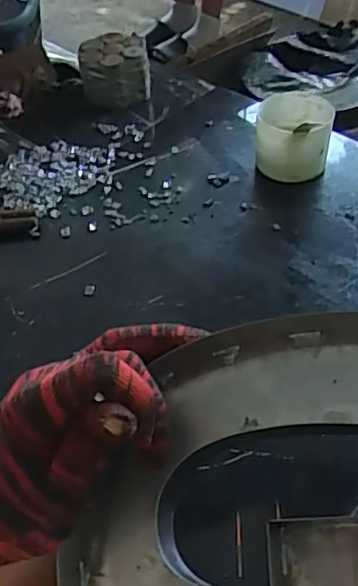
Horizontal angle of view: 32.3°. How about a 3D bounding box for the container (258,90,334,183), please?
[{"bbox_3d":[0.103,-0.143,0.551,0.062,0.060,0.072,8,47,11],"label":"container"}]

